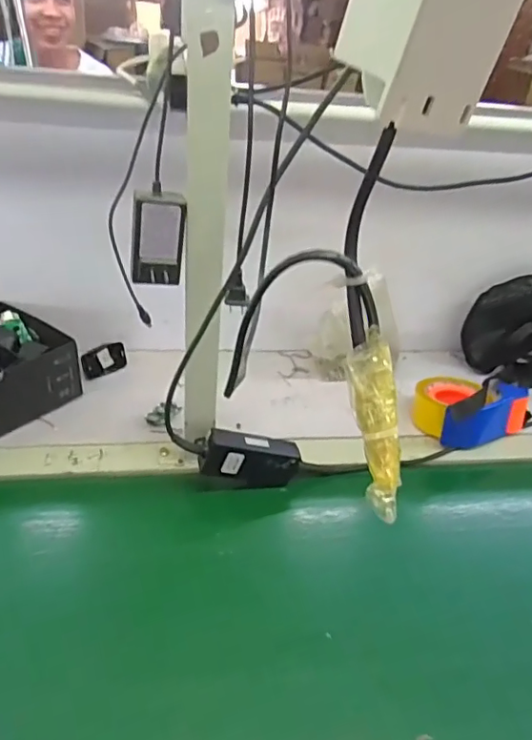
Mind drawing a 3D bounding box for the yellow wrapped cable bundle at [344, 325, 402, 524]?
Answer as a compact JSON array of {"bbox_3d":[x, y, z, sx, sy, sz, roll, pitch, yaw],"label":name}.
[{"bbox_3d":[0.044,0.022,0.224,0.017,0.074,0.009,-9,5,-22],"label":"yellow wrapped cable bundle"}]

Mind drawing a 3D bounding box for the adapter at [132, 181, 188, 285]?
[{"bbox_3d":[-0.101,-0.126,0.526,0.047,0.080,0.033,3,34,-5],"label":"adapter"}]

